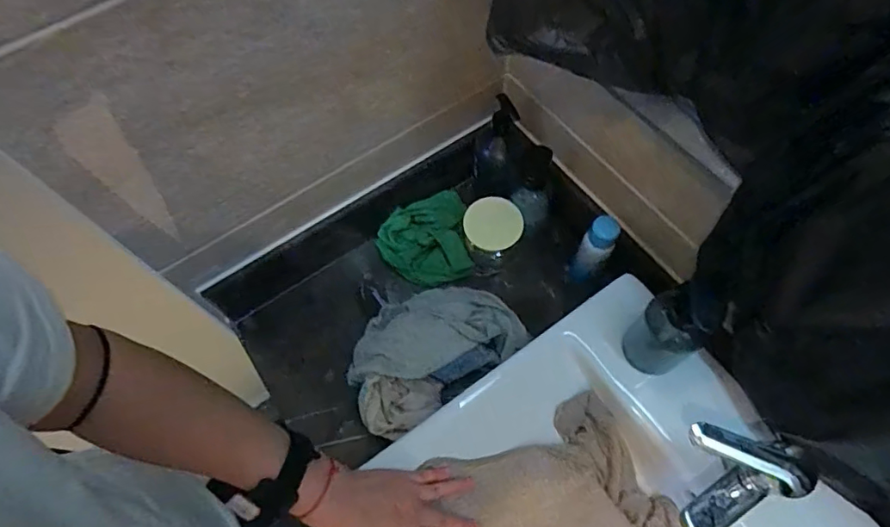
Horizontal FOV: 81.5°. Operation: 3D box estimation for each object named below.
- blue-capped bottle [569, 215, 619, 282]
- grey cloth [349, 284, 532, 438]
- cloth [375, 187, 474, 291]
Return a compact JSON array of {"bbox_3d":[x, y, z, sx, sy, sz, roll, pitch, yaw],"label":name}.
[{"bbox_3d":[0.207,-0.015,0.726,0.043,0.126,0.047,29,69,15],"label":"blue-capped bottle"},{"bbox_3d":[-0.023,0.113,0.709,0.245,0.089,0.153,-35,68,-14],"label":"grey cloth"},{"bbox_3d":[-0.032,-0.038,0.803,0.142,0.039,0.146,-15,65,-4],"label":"cloth"}]

